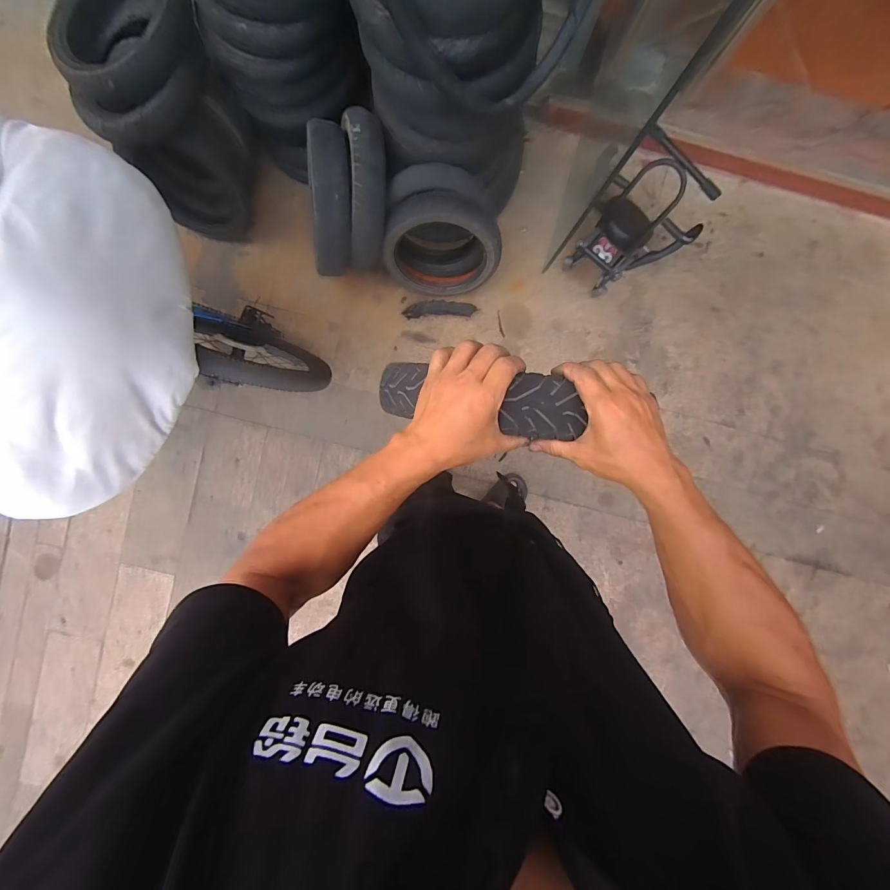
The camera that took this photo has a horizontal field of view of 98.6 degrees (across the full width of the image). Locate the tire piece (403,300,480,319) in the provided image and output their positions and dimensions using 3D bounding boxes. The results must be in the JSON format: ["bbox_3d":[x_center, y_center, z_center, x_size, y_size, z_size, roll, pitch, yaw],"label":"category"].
[{"bbox_3d":[-0.017,-0.448,1.254,0.232,0.021,0.055,-1,94,-1],"label":"tire piece"}]

